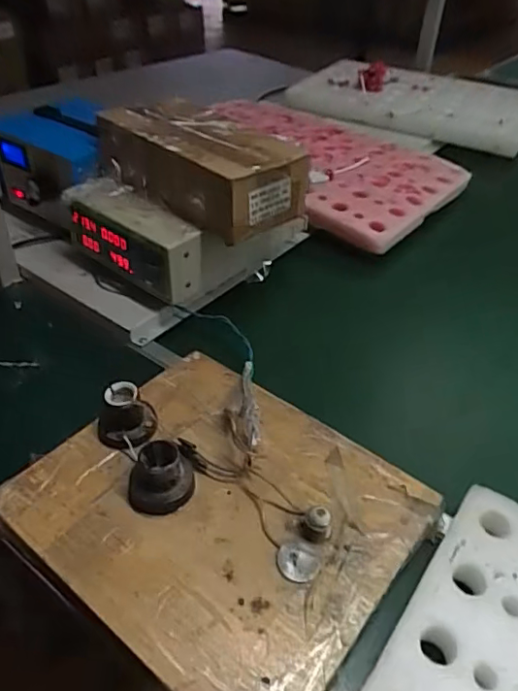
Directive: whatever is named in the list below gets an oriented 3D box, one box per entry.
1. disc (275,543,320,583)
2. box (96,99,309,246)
[{"bbox_3d":[0.033,0.185,0.465,0.037,0.004,0.032,16,43,15],"label":"disc"},{"bbox_3d":[-0.088,-0.238,0.723,0.277,0.092,0.127,30,48,28],"label":"box"}]

